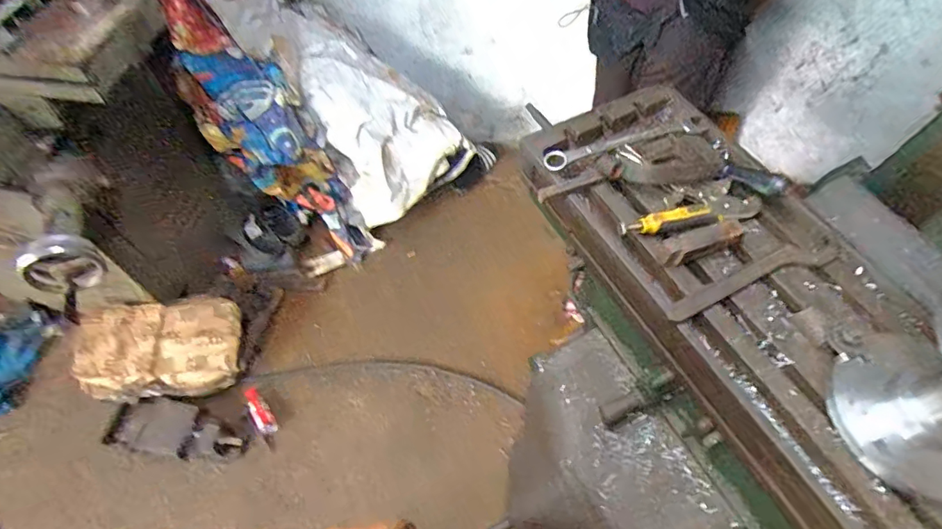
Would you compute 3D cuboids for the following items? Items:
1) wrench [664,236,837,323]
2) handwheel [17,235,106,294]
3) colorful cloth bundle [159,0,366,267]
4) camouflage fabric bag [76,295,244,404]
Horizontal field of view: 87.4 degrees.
[{"bbox_3d":[0.332,0.014,0.582,0.234,0.011,0.036,-19,60,-11],"label":"wrench"},{"bbox_3d":[-0.817,0.002,0.983,0.134,0.135,0.038,-27,62,-16],"label":"handwheel"},{"bbox_3d":[-0.641,-0.426,1.504,0.277,1.070,0.364,-40,27,-22],"label":"colorful cloth bundle"},{"bbox_3d":[-0.920,0.238,1.446,0.442,0.134,0.273,-8,58,-5],"label":"camouflage fabric bag"}]

